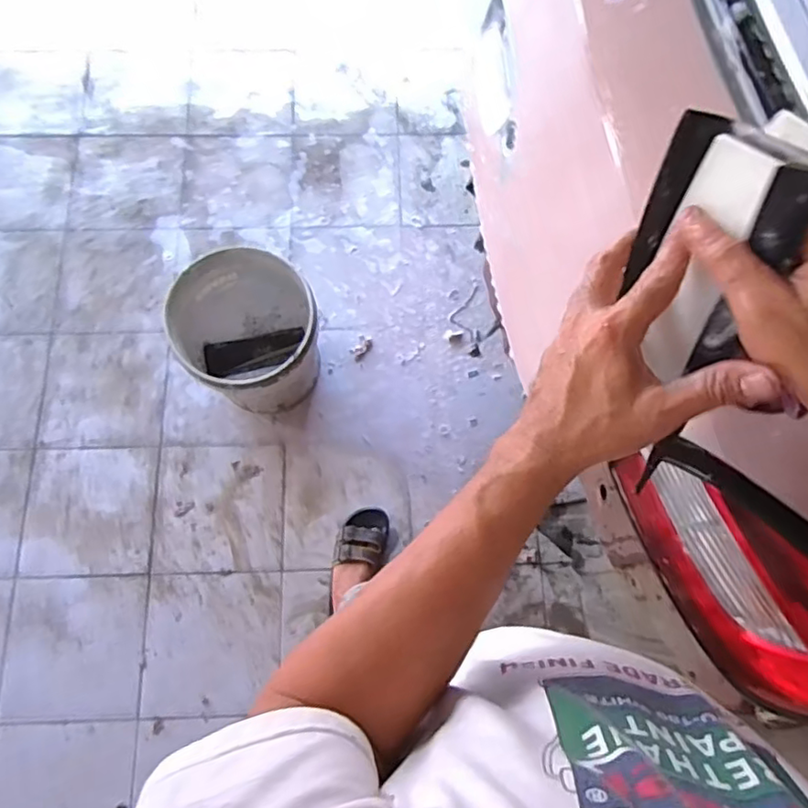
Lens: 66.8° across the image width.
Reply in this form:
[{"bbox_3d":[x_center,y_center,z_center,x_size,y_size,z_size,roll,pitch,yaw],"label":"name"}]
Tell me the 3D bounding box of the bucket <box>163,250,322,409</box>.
[{"bbox_3d":[-0.342,-0.145,1.377,0.290,0.290,0.333,-33,76,-11],"label":"bucket"}]

